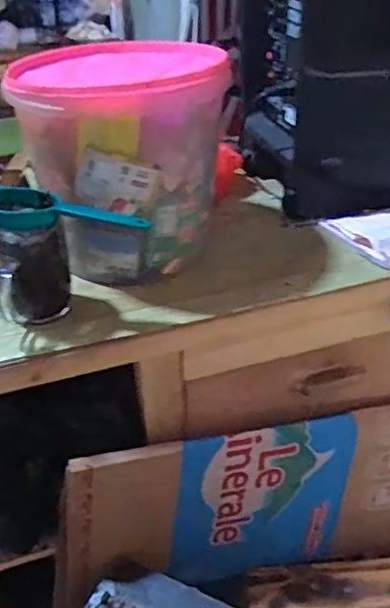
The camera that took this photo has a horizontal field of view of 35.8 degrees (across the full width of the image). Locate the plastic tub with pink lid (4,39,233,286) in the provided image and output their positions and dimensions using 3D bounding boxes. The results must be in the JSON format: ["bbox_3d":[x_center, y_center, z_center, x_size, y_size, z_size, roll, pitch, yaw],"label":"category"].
[{"bbox_3d":[-0.081,-0.172,0.751,0.236,0.237,0.192,-13,37,-12],"label":"plastic tub with pink lid"}]

